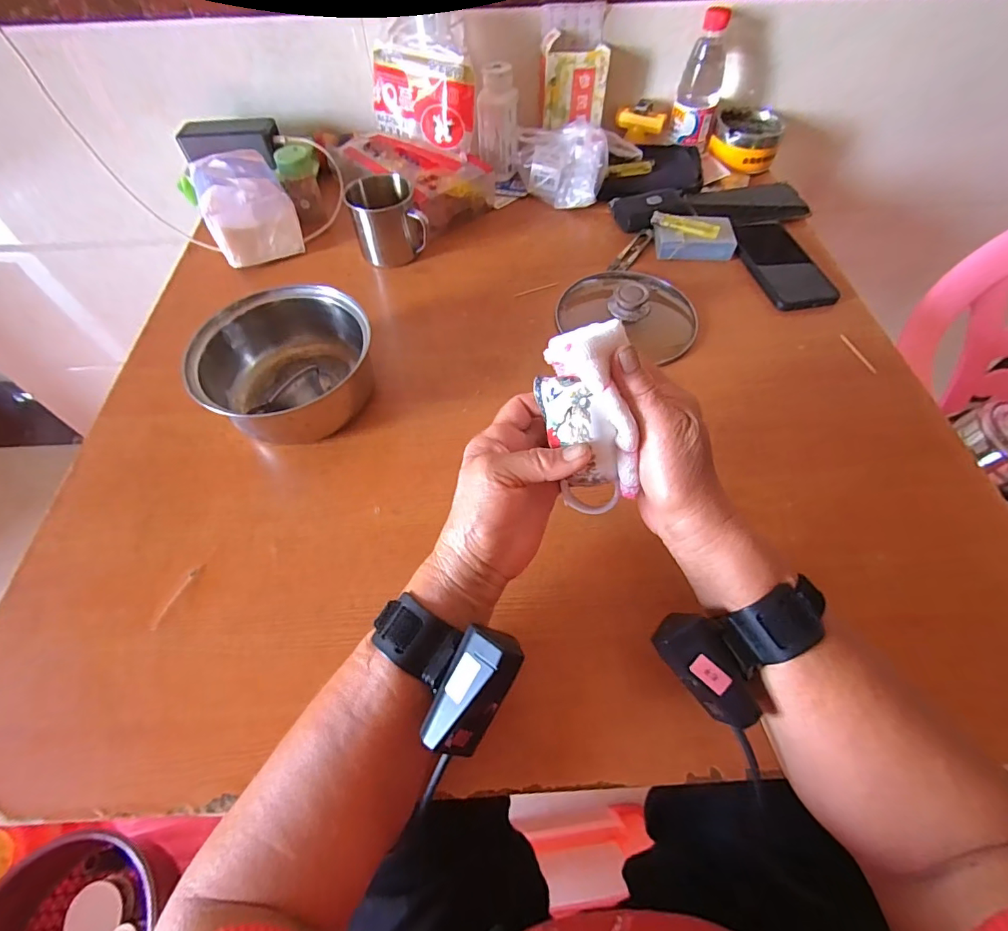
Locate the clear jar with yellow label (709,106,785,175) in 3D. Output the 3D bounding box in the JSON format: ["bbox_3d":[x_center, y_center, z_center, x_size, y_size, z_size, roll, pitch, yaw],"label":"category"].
[{"bbox_3d":[0.366,-0.495,0.714,0.097,0.046,0.116,22,61,15],"label":"clear jar with yellow label"}]

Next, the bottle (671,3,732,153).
[{"bbox_3d":[0.281,-0.542,0.667,0.062,0.140,0.056,13,59,10],"label":"bottle"}]

